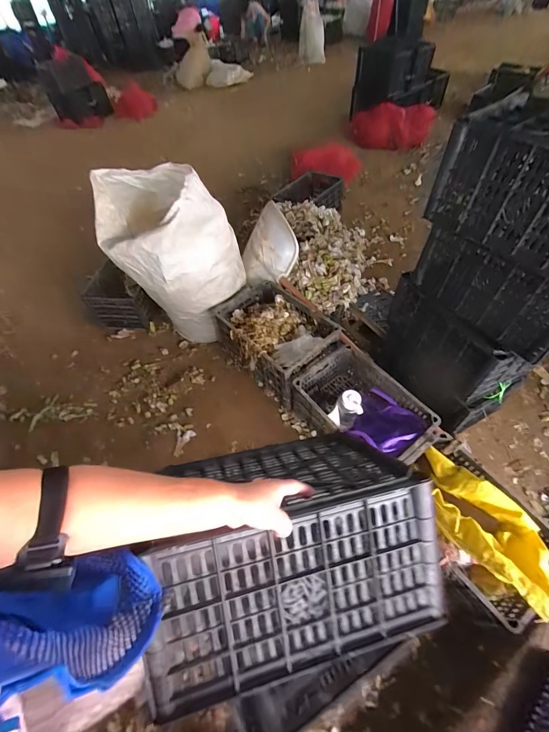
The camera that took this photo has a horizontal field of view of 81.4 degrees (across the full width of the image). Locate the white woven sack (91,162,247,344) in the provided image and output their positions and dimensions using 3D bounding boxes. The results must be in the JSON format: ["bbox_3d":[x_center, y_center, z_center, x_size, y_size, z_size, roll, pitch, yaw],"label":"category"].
[{"bbox_3d":[-0.443,-0.468,1.442,0.489,0.694,0.470,-36,60,-21],"label":"white woven sack"}]

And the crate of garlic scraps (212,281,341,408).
[{"bbox_3d":[-0.008,-0.121,1.449,0.517,0.261,0.346,38,64,26],"label":"crate of garlic scraps"}]

